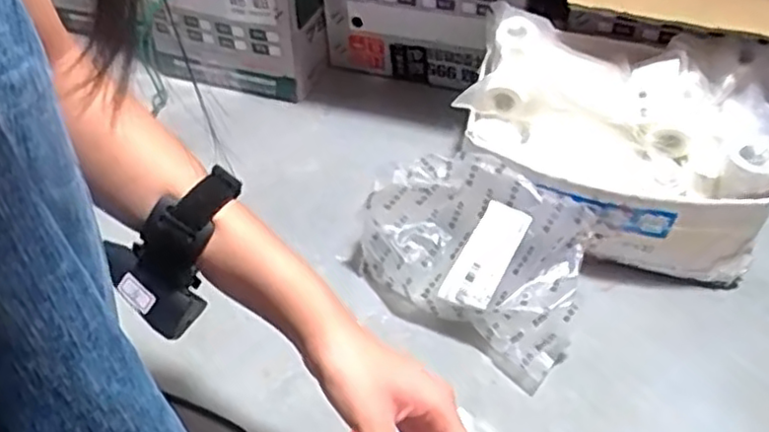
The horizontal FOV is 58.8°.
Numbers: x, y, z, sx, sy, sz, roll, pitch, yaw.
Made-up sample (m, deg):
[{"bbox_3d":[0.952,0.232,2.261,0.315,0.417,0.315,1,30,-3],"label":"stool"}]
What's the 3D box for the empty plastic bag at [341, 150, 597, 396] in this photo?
[{"bbox_3d":[0.076,0.030,0.594,0.201,0.126,0.107,28,51,26],"label":"empty plastic bag"}]

